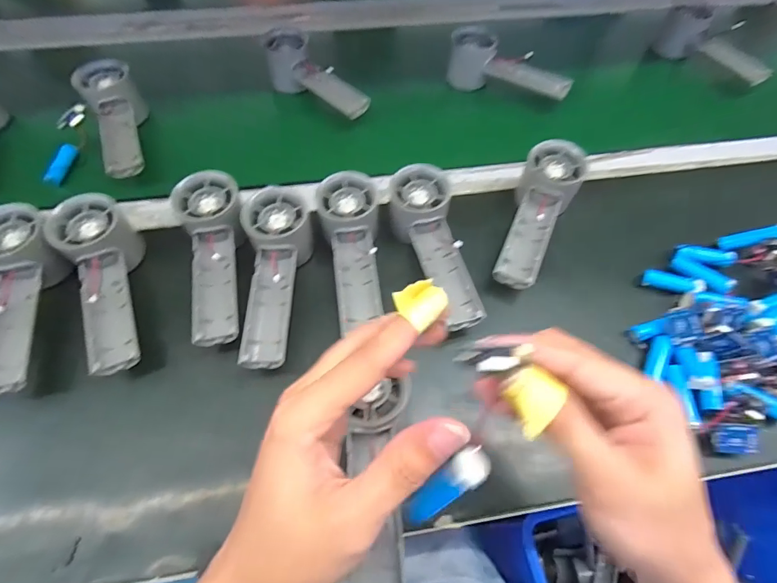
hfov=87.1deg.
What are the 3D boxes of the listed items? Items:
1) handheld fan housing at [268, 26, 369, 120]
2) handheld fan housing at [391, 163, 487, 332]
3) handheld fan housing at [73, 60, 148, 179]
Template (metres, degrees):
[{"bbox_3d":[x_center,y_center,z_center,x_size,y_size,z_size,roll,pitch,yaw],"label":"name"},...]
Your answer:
[{"bbox_3d":[-0.091,-0.264,0.508,0.147,0.044,0.052,36,65,3],"label":"handheld fan housing"},{"bbox_3d":[0.039,-0.039,0.373,0.057,0.050,0.156,-10,61,-6],"label":"handheld fan housing"},{"bbox_3d":[-0.300,-0.190,0.461,0.054,0.059,0.156,-25,64,-14],"label":"handheld fan housing"}]

